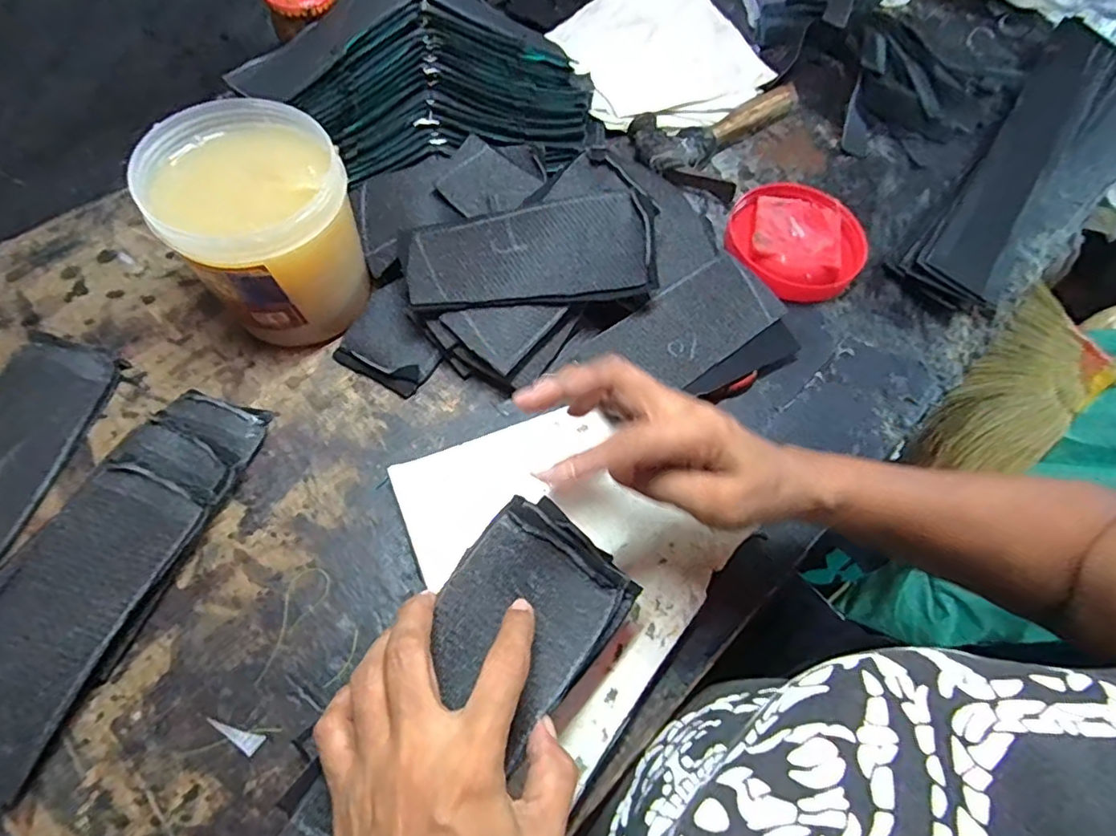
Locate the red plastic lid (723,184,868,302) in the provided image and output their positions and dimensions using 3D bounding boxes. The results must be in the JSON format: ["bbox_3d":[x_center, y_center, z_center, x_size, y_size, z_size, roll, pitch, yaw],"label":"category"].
[{"bbox_3d":[0.213,-0.159,0.505,0.120,0.017,0.123,1,65,-3],"label":"red plastic lid"}]

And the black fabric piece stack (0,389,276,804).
[{"bbox_3d":[-0.288,0.087,0.355,0.095,0.028,0.246,22,65,7],"label":"black fabric piece stack"}]

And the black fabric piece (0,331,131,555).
[{"bbox_3d":[-0.380,0.025,0.386,0.076,0.015,0.182,13,65,2],"label":"black fabric piece"}]

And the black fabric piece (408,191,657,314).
[{"bbox_3d":[-0.019,-0.123,0.428,0.182,0.012,0.077,-7,80,0],"label":"black fabric piece"}]

